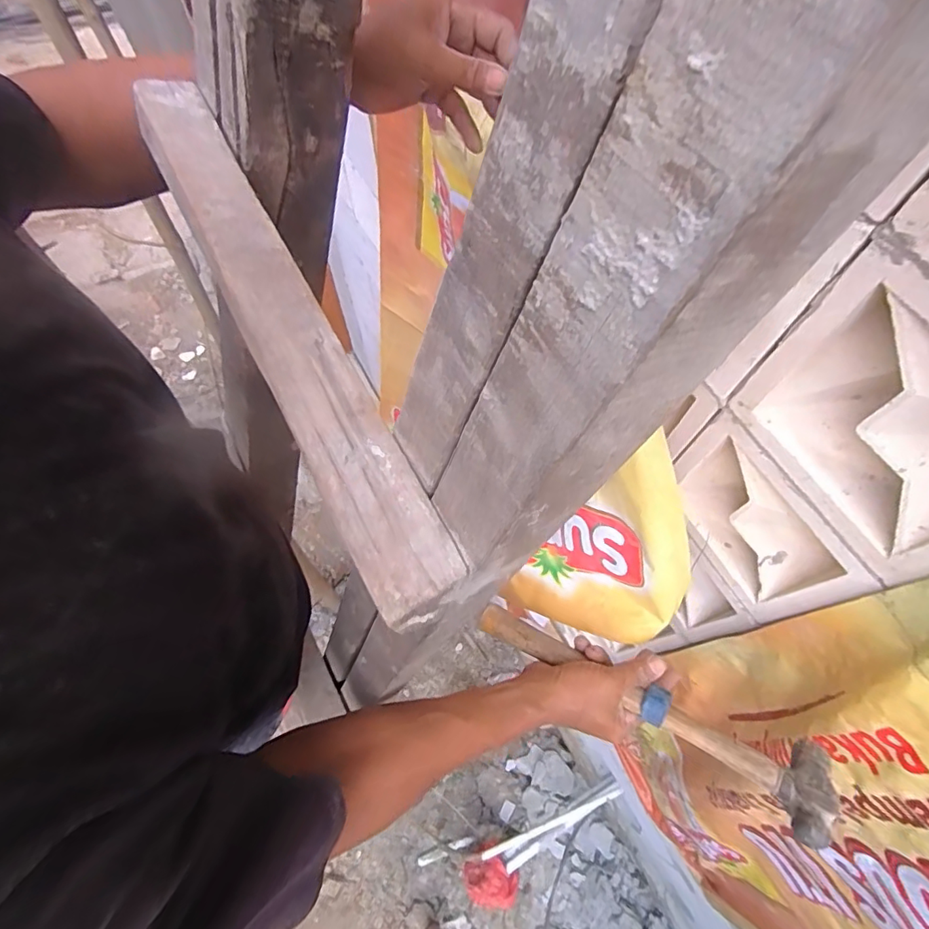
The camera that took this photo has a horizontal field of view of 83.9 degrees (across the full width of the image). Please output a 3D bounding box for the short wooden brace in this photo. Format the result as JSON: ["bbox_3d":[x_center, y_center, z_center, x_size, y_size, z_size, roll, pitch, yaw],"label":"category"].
[{"bbox_3d":[-0.107,-0.089,0.282,0.048,0.022,0.366,-28,69,-12],"label":"short wooden brace"}]

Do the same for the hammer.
[{"bbox_3d":[0.160,0.219,0.491,0.327,0.045,0.074,22,67,25],"label":"hammer"}]

